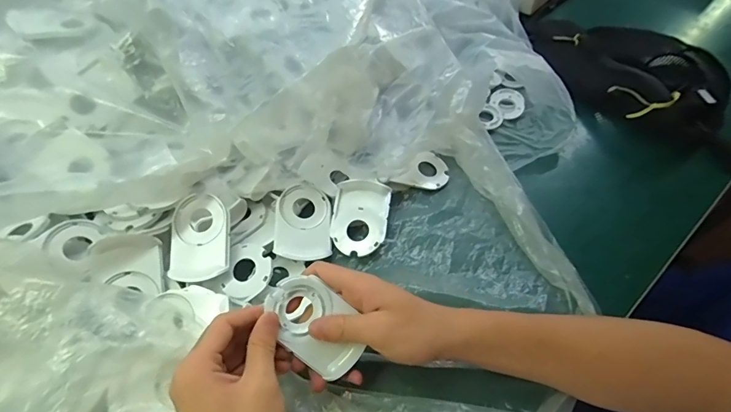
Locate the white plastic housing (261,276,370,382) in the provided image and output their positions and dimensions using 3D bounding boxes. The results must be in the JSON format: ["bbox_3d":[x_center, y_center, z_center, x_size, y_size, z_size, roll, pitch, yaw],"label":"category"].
[{"bbox_3d":[-0.038,0.092,0.321,0.084,0.005,0.051,42,77,-6],"label":"white plastic housing"}]

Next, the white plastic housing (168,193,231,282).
[{"bbox_3d":[-0.160,0.030,0.398,0.056,0.012,0.084,-7,71,3],"label":"white plastic housing"}]

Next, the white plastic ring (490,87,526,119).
[{"bbox_3d":[0.190,-0.139,0.551,0.052,0.011,0.052,1,57,-1],"label":"white plastic ring"}]

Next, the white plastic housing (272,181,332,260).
[{"bbox_3d":[-0.064,0.015,0.422,0.056,0.010,0.083,-1,57,-2],"label":"white plastic housing"}]

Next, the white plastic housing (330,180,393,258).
[{"bbox_3d":[-0.005,0.010,0.422,0.056,0.024,0.072,8,57,4],"label":"white plastic housing"}]

